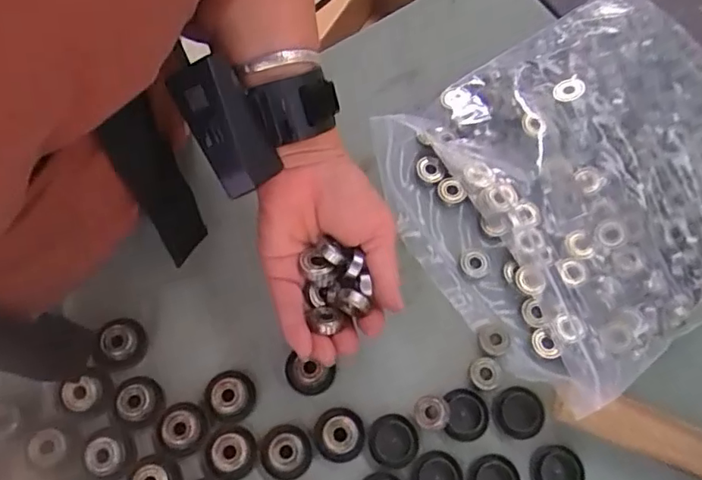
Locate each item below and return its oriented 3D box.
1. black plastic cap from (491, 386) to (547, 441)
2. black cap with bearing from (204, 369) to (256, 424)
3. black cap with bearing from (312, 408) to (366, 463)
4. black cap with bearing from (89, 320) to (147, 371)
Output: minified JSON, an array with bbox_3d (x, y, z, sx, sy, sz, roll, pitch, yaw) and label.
[{"bbox_3d":[0.107,0.111,0.374,0.031,0.005,0.031,1,69,-3],"label":"black plastic cap"},{"bbox_3d":[-0.077,0.099,0.370,0.031,0.015,0.031,1,69,-3],"label":"black cap with bearing"},{"bbox_3d":[-0.007,0.121,0.364,0.031,0.012,0.031,1,69,-3],"label":"black cap with bearing"},{"bbox_3d":[-0.148,0.068,0.378,0.029,0.017,0.032,15,69,3],"label":"black cap with bearing"}]

